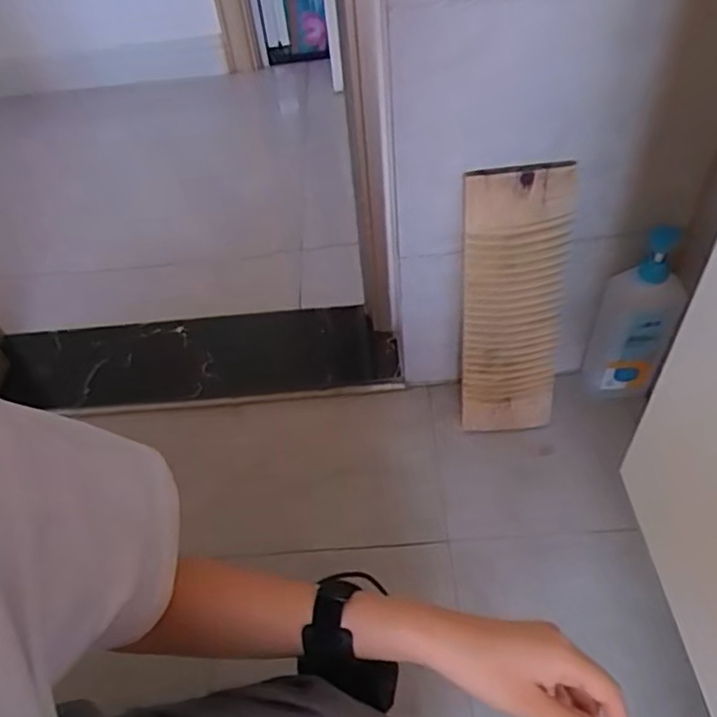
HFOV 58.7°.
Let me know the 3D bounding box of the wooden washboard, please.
[{"bbox_3d":[0.201,-0.057,0.826,0.126,0.385,0.024,-5,38,2],"label":"wooden washboard"}]

